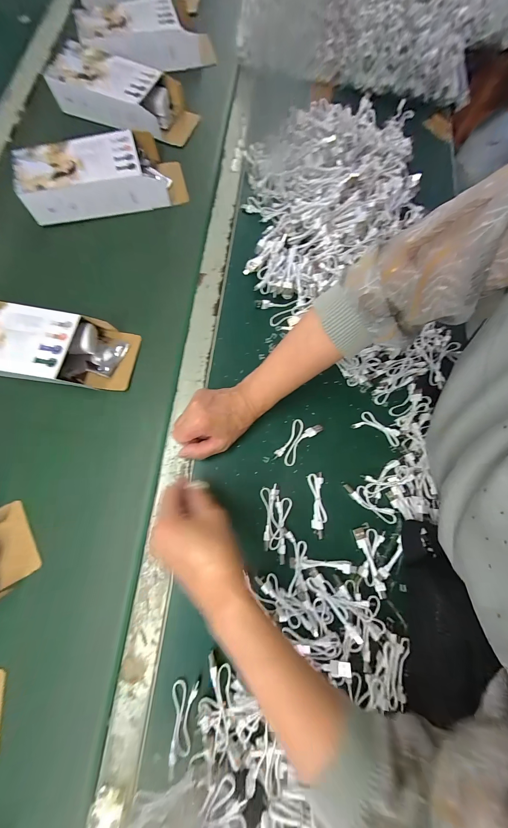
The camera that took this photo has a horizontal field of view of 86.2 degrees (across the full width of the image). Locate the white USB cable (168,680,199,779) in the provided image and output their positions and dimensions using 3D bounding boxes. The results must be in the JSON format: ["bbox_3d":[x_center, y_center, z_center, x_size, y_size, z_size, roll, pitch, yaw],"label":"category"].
[{"bbox_3d":[-0.080,0.337,0.292,0.028,0.011,0.077,7,75,1],"label":"white USB cable"}]

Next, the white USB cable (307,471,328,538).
[{"bbox_3d":[0.083,0.118,0.356,0.021,0.013,0.079,-2,75,-1],"label":"white USB cable"}]

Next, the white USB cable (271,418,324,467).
[{"bbox_3d":[0.060,0.038,0.376,0.037,0.012,0.071,33,77,7],"label":"white USB cable"}]

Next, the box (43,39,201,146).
[{"bbox_3d":[-0.248,-0.604,0.513,0.254,0.058,0.111,18,76,4],"label":"box"}]

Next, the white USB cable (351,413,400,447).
[{"bbox_3d":[0.176,0.018,0.385,0.067,0.009,0.031,24,76,5],"label":"white USB cable"}]

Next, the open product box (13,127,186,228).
[{"bbox_3d":[-0.255,-0.409,0.461,0.258,0.057,0.115,-16,76,-5],"label":"open product box"}]

